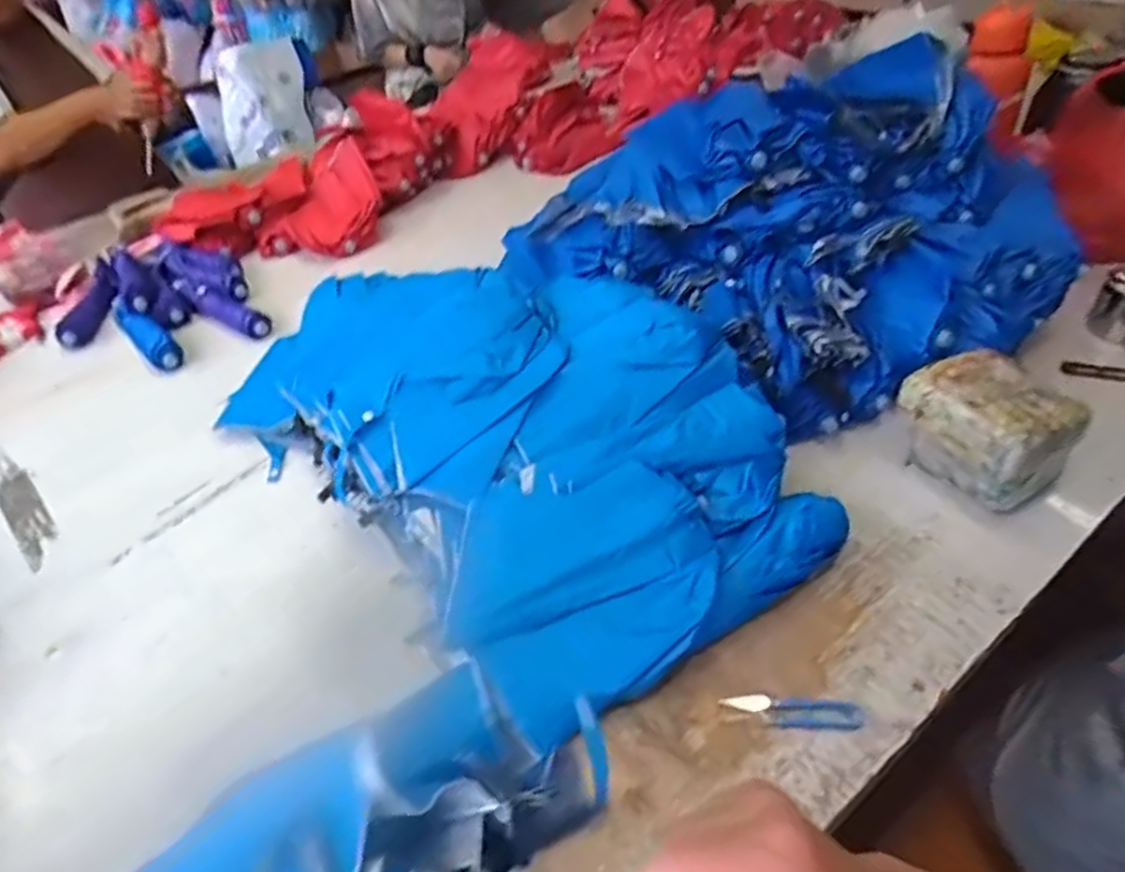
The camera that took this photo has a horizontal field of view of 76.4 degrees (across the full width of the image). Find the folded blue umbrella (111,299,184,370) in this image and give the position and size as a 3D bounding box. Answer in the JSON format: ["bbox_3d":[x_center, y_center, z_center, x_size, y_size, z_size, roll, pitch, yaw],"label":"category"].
[{"bbox_3d":[-0.718,-0.181,1.232,0.054,0.038,0.256,-34,49,-29],"label":"folded blue umbrella"}]

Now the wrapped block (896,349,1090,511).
[{"bbox_3d":[0.468,-0.004,0.796,0.115,0.121,0.155,-22,44,-18],"label":"wrapped block"}]

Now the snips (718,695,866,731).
[{"bbox_3d":[0.206,0.249,0.641,0.117,0.018,0.030,4,42,10],"label":"snips"}]

